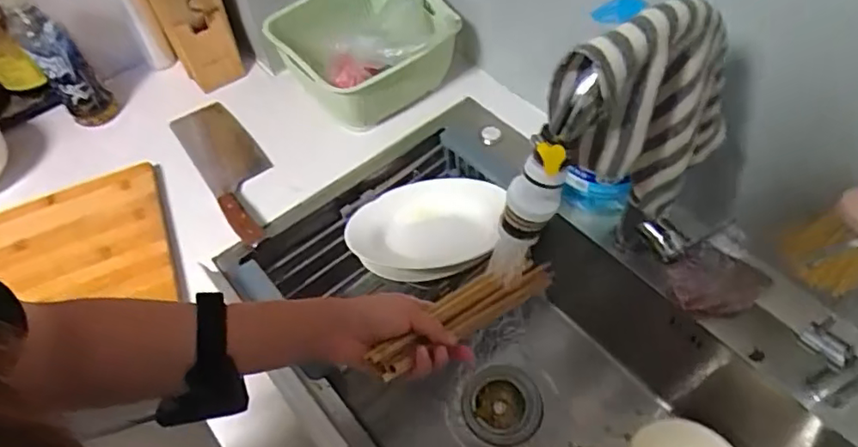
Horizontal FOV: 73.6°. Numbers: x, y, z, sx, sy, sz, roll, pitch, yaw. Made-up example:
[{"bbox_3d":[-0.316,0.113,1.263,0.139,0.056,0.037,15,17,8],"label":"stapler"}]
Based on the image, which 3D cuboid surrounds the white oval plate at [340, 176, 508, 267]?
[{"bbox_3d":[-0.004,-0.002,0.804,0.215,0.048,0.130,-14,54,-5],"label":"white oval plate"}]

